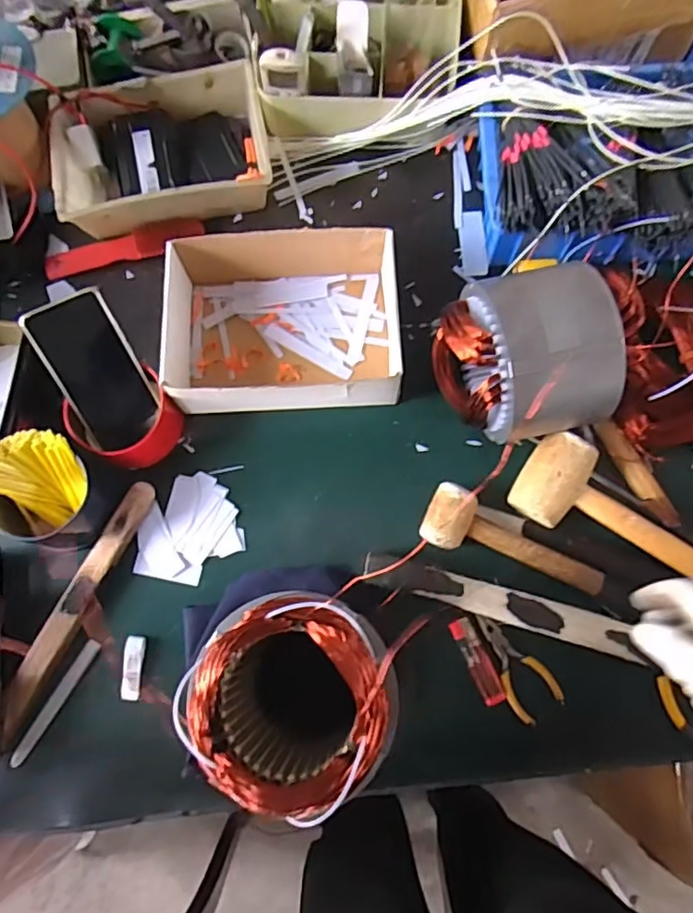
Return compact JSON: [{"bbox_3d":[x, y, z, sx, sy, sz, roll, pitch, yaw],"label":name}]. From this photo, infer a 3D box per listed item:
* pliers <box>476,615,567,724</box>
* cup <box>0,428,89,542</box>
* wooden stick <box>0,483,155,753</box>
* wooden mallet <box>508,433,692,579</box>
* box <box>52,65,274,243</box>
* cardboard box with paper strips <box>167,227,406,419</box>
[{"bbox_3d":[0.163,0.208,0.573,0.050,0.005,0.106,-39,79,-8],"label":"pliers"},{"bbox_3d":[-0.298,0.030,0.570,0.089,0.070,0.096,0,77,0],"label":"cup"},{"bbox_3d":[-0.272,0.148,0.582,0.028,0.021,0.268,26,78,6],"label":"wooden stick"},{"bbox_3d":[0.270,0.058,0.575,0.203,0.048,0.087,28,78,6],"label":"wooden mallet"},{"bbox_3d":[-0.218,-0.361,0.692,0.245,0.053,0.166,-13,77,-3],"label":"box"},{"bbox_3d":[-0.069,-0.144,0.632,0.235,0.071,0.195,-3,77,0],"label":"cardboard box with paper strips"}]

